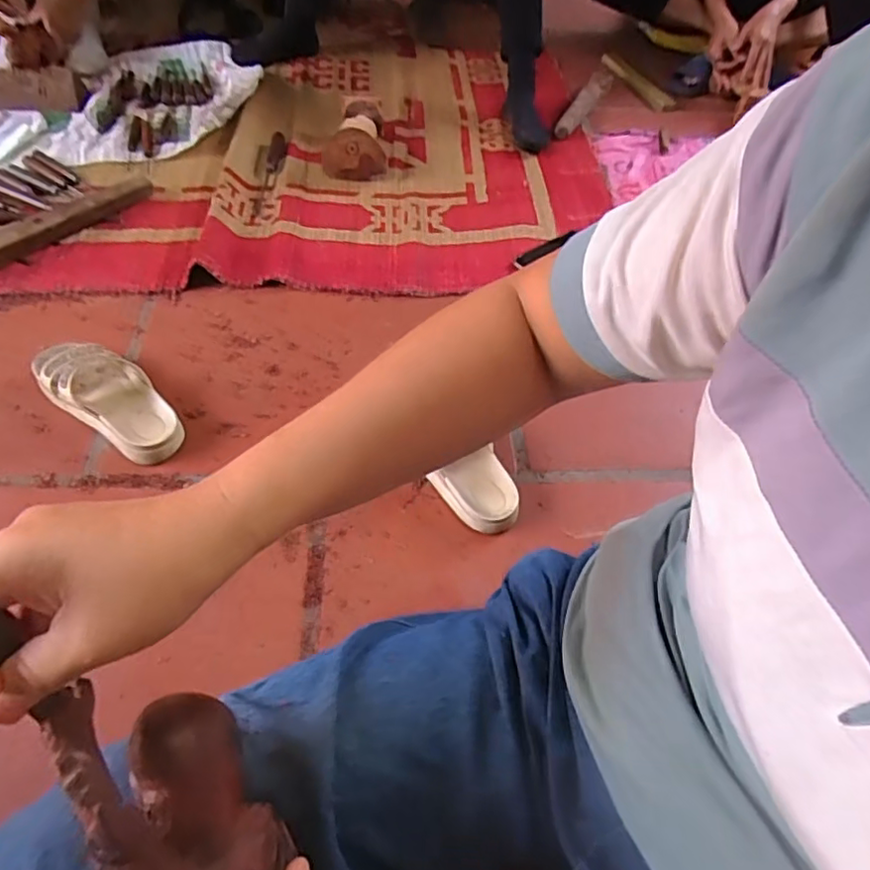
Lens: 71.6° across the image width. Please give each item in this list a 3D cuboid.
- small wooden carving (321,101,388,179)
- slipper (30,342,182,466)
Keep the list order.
[{"bbox_3d":[-0.155,-0.561,1.143,0.120,0.086,0.166,-4,52,-10],"label":"small wooden carving"},{"bbox_3d":[-0.396,-0.055,0.731,0.225,0.062,0.088,30,55,17],"label":"slipper"}]

